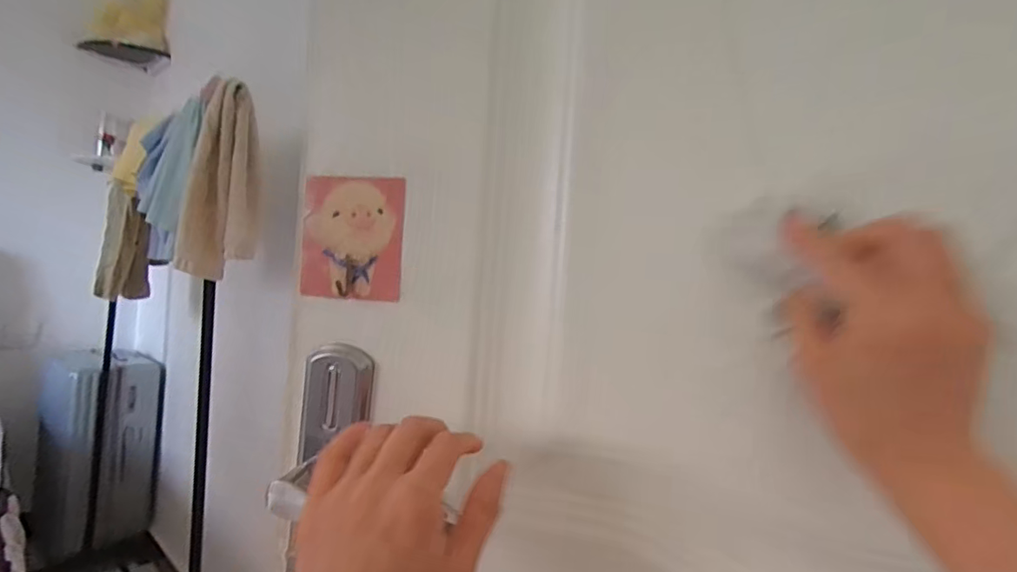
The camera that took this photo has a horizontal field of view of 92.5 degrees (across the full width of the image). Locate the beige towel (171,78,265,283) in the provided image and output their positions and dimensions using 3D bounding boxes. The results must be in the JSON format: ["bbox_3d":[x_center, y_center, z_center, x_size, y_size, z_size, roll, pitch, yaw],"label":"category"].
[{"bbox_3d":[-0.547,-0.192,0.931,0.134,0.331,0.106,3,1,-33],"label":"beige towel"}]

